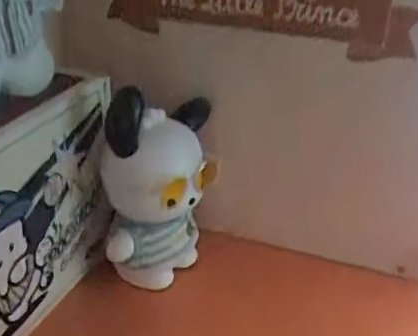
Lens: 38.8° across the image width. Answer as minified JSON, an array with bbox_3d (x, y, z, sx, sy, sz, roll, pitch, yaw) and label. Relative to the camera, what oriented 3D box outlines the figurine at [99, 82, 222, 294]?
[{"bbox_3d":[-0.044,0.015,0.540,0.097,0.183,0.087,0,28,-5],"label":"figurine"}]

